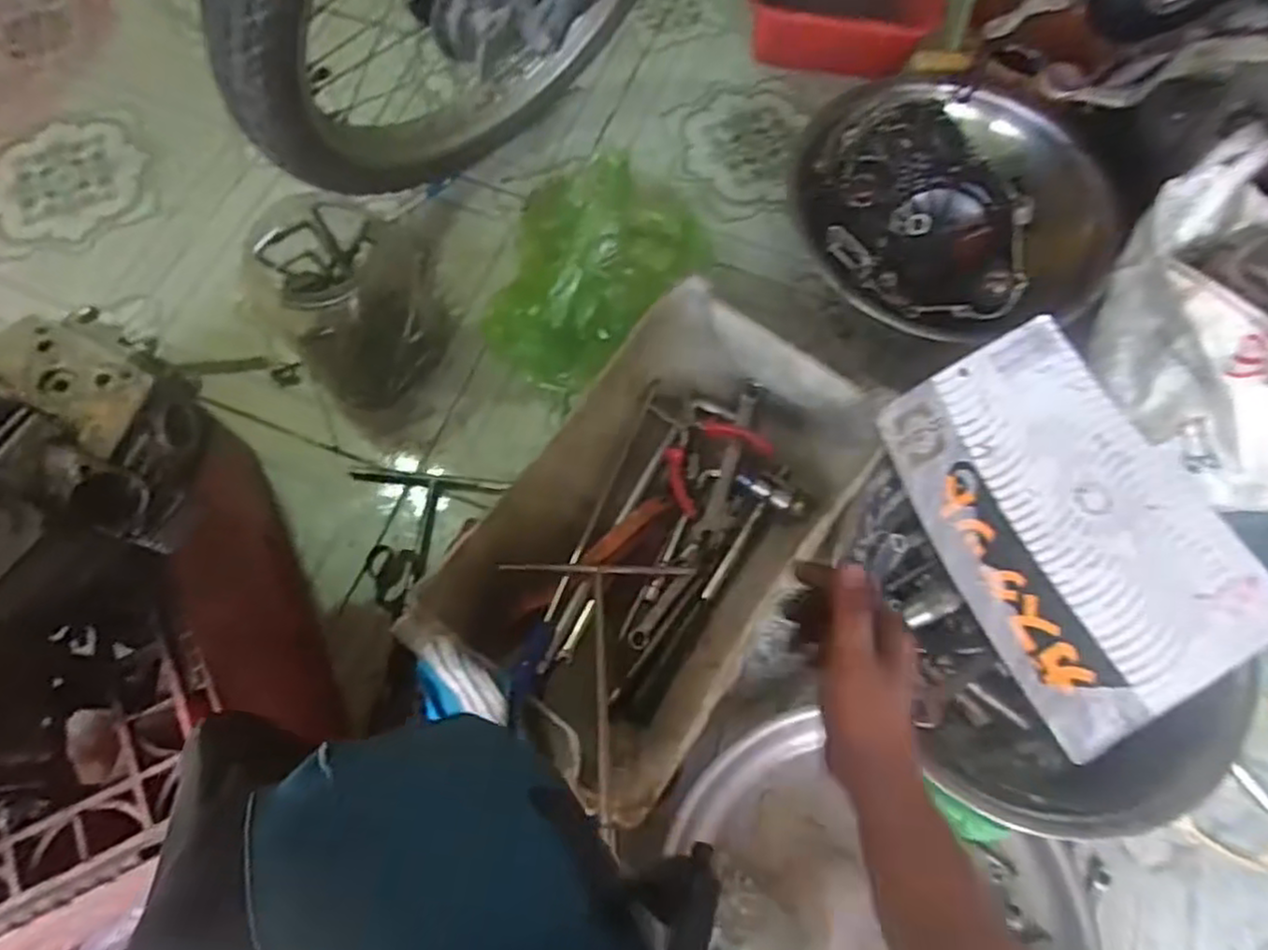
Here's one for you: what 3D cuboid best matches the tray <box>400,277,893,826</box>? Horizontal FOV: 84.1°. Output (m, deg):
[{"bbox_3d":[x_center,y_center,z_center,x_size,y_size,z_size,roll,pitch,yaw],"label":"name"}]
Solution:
[{"bbox_3d":[0.016,0.057,0.691,0.256,0.133,0.448,34,72,10],"label":"tray"}]

